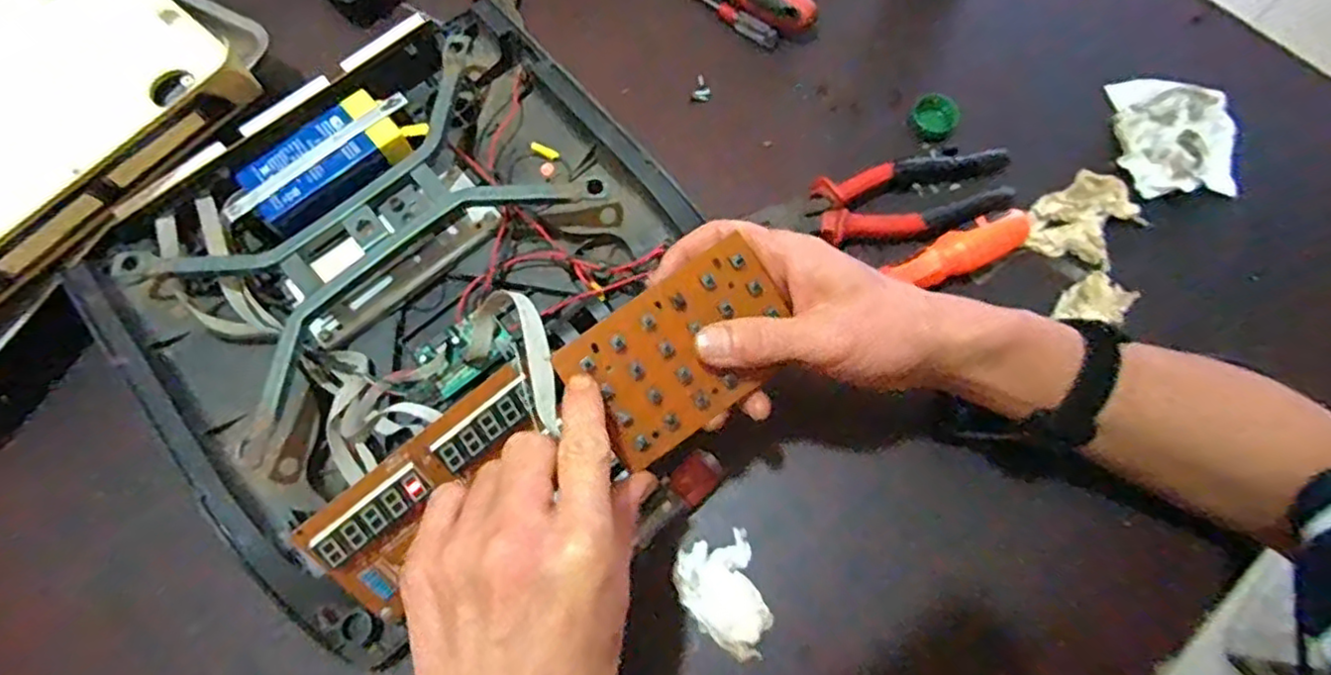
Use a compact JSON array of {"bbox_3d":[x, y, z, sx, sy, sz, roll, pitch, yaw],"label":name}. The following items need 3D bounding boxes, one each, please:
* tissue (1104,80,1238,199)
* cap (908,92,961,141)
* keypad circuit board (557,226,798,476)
[{"bbox_3d":[0.364,-0.143,0.485,0.076,0.020,0.094,0,72,0],"label":"tissue"},{"bbox_3d":[0.198,-0.163,0.502,0.033,0.011,0.038,32,75,10],"label":"cap"},{"bbox_3d":[0.009,0.007,0.333,0.106,0.007,0.069,-36,97,-7],"label":"keypad circuit board"}]

